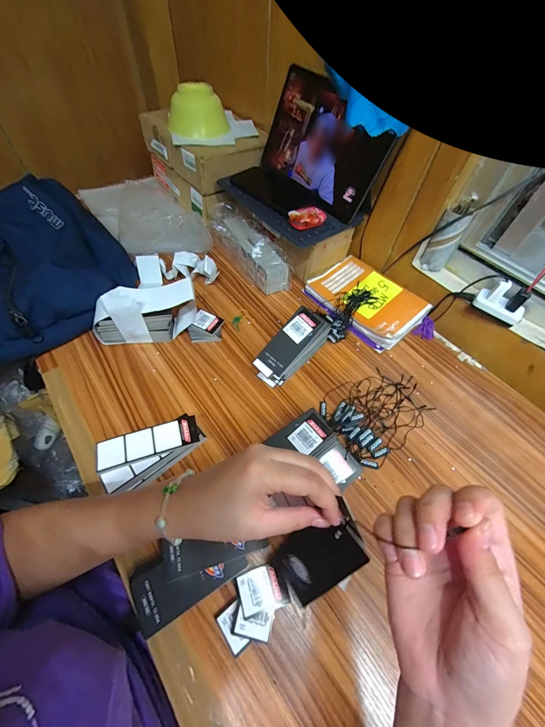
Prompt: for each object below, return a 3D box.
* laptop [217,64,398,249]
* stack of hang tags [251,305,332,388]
[{"bbox_3d":[0.039,-0.367,0.531,0.170,0.172,0.282,-31,63,-23],"label":"laptop"},{"bbox_3d":[0.028,-0.024,0.455,0.119,0.082,0.056,-35,65,-25],"label":"stack of hang tags"}]

